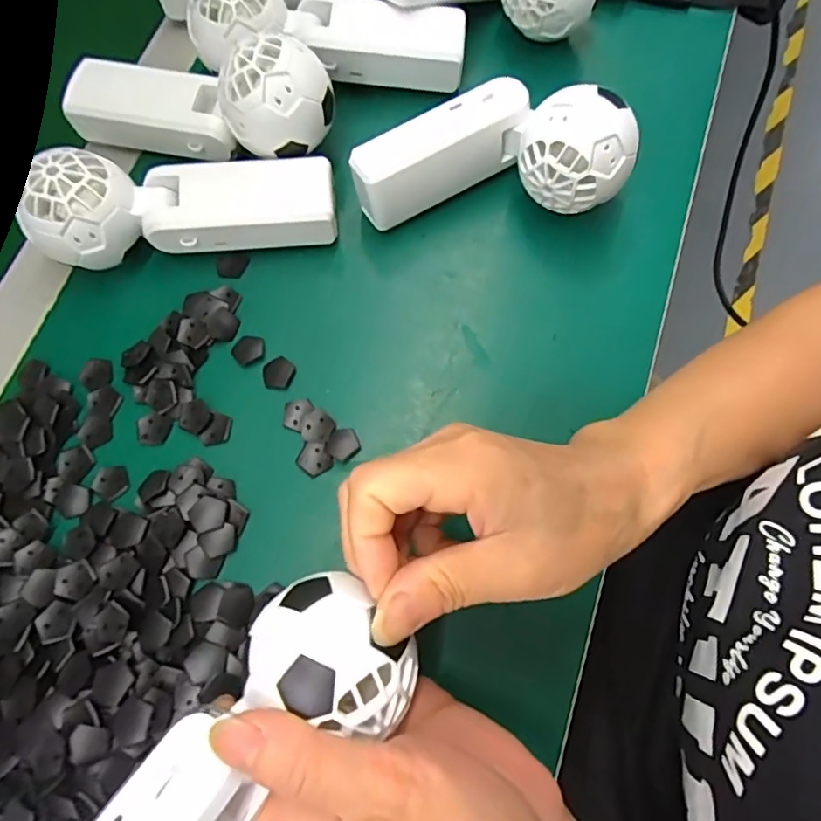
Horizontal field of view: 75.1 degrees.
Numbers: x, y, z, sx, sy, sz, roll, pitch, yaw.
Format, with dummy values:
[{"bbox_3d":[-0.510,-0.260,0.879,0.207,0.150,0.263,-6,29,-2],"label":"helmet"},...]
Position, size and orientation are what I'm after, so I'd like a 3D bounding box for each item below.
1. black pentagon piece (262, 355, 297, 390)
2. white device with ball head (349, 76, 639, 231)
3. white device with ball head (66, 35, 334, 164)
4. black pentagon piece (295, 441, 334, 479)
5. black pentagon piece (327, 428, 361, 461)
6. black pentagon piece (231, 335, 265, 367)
[{"bbox_3d":[-0.075,-0.021,0.304,0.018,0.004,0.019,36,77,13],"label":"black pentagon piece"},{"bbox_3d":[0.046,-0.145,0.306,0.154,0.066,0.070,0,72,3],"label":"white device with ball head"},{"bbox_3d":[-0.125,-0.184,0.317,0.162,0.052,0.047,9,70,19],"label":"white device with ball head"},{"bbox_3d":[-0.051,0.026,0.288,0.018,0.004,0.017,34,77,12],"label":"black pentagon piece"},{"bbox_3d":[-0.037,0.018,0.290,0.017,0.004,0.017,-37,74,-9],"label":"black pentagon piece"},{"bbox_3d":[-0.093,-0.036,0.308,0.018,0.004,0.018,-43,75,-10],"label":"black pentagon piece"}]

